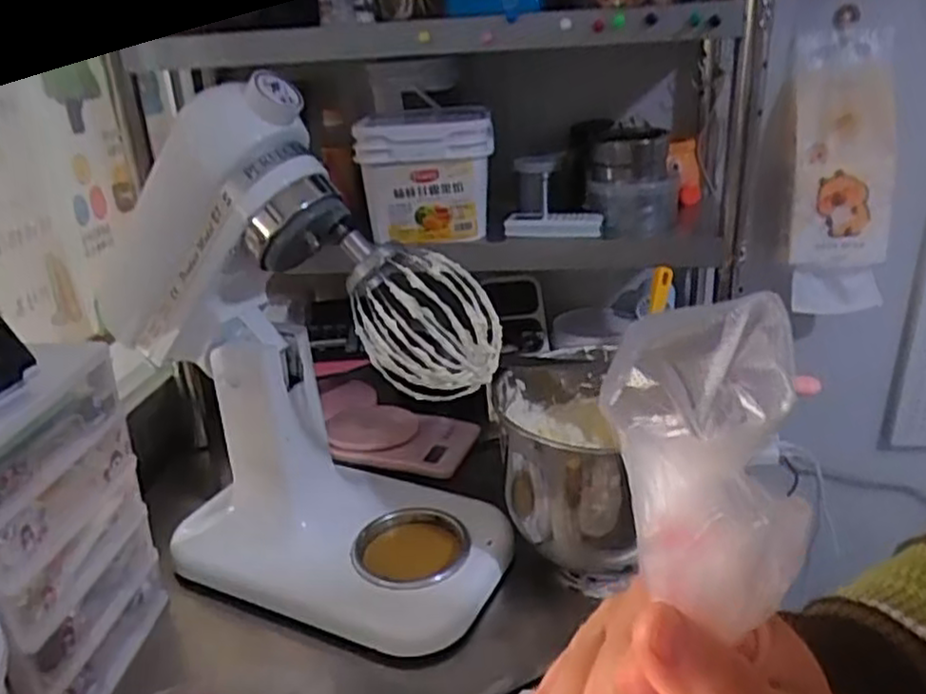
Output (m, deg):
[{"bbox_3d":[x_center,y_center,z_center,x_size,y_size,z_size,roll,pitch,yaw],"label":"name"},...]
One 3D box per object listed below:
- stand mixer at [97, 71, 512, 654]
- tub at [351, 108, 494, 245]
[{"bbox_3d":[-0.152,0.013,0.748,0.365,0.488,0.200,9,26,26],"label":"stand mixer"},{"bbox_3d":[-0.044,-0.217,0.930,0.171,0.144,0.127,-5,23,-4],"label":"tub"}]

